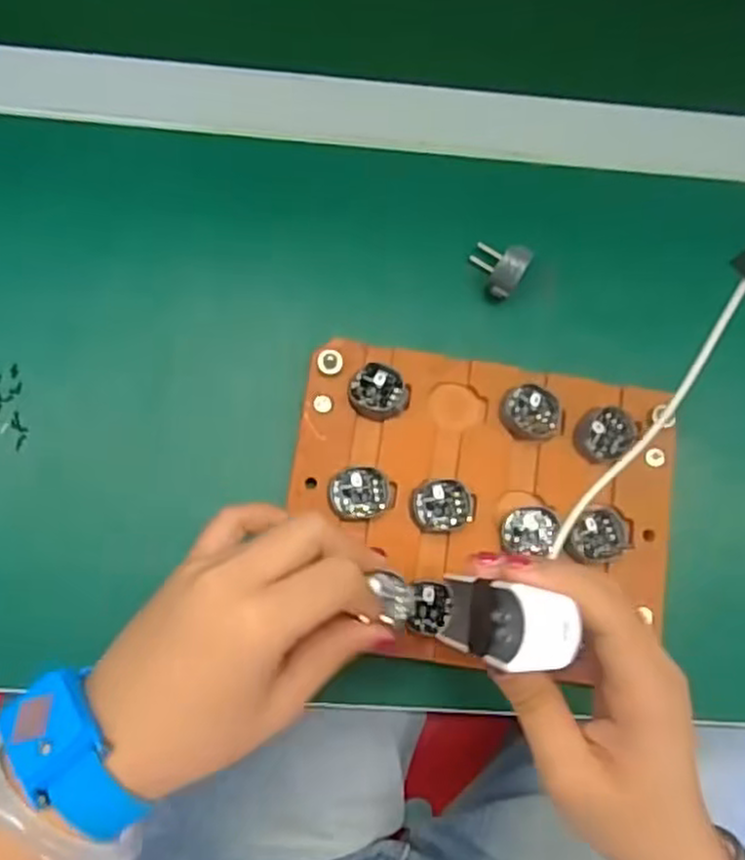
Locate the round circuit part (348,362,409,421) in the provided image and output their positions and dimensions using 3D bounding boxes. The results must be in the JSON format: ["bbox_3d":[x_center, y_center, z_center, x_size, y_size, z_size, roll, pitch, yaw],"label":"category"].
[{"bbox_3d":[0.003,-0.019,0.368,0.028,0.007,0.027,0,78,-1],"label":"round circuit part"}]

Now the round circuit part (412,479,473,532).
[{"bbox_3d":[0.034,0.037,0.361,0.029,0.006,0.025,-1,78,-1],"label":"round circuit part"}]

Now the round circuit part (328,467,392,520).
[{"bbox_3d":[-0.006,0.030,0.359,0.029,0.008,0.025,0,78,-1],"label":"round circuit part"}]

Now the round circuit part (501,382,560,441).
[{"bbox_3d":[0.079,-0.008,0.372,0.029,0.010,0.027,0,78,-1],"label":"round circuit part"}]

